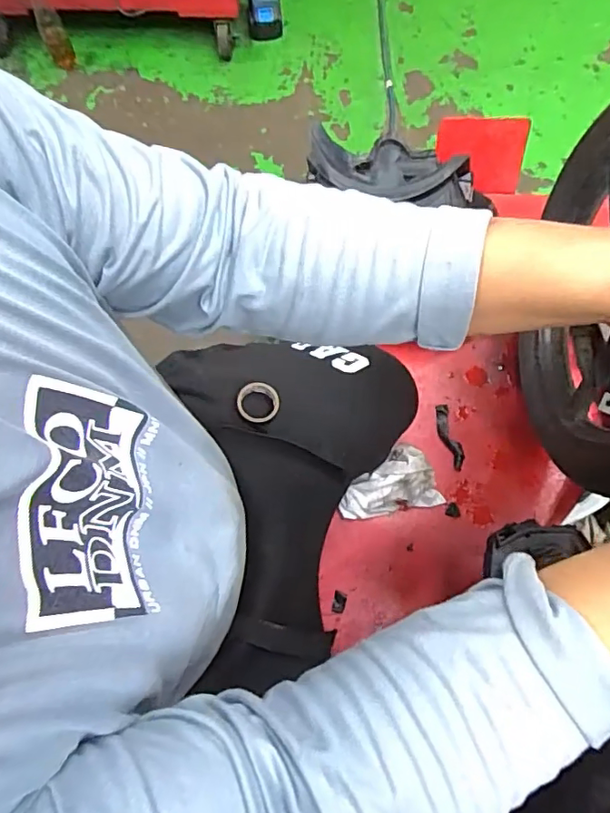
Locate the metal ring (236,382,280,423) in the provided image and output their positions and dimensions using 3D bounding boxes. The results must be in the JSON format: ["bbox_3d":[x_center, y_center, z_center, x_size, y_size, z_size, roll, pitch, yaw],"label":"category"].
[{"bbox_3d":[-0.051,-0.004,0.587,0.046,0.007,0.045,0,71,0],"label":"metal ring"}]

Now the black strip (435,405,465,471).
[{"bbox_3d":[0.222,0.047,0.825,0.026,0.008,0.105,-12,71,-4],"label":"black strip"}]

